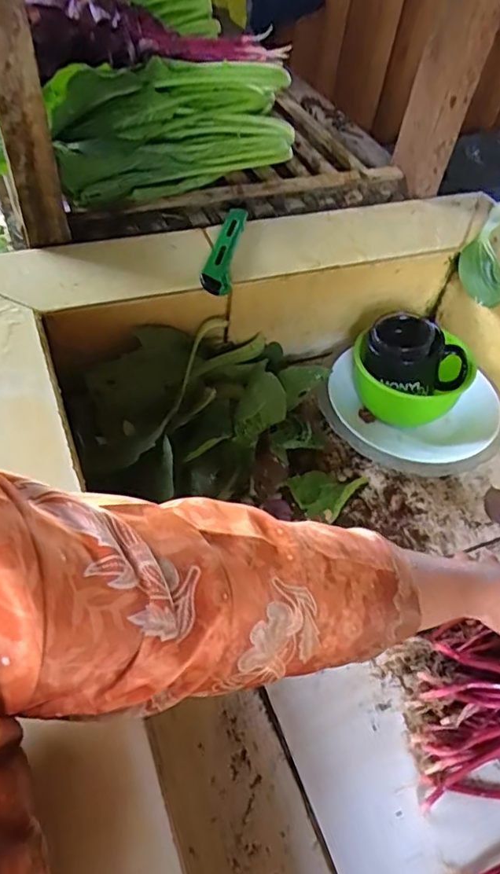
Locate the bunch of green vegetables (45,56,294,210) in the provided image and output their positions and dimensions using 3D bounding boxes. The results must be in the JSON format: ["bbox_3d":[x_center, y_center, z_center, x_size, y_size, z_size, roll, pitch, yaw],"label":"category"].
[{"bbox_3d":[-0.081,-0.381,0.670,0.336,0.094,0.133,-31,61,-26],"label":"bunch of green vegetables"}]

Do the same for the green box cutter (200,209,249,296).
[{"bbox_3d":[-0.028,-0.204,0.610,0.032,0.016,0.140,9,52,1],"label":"green box cutter"}]

